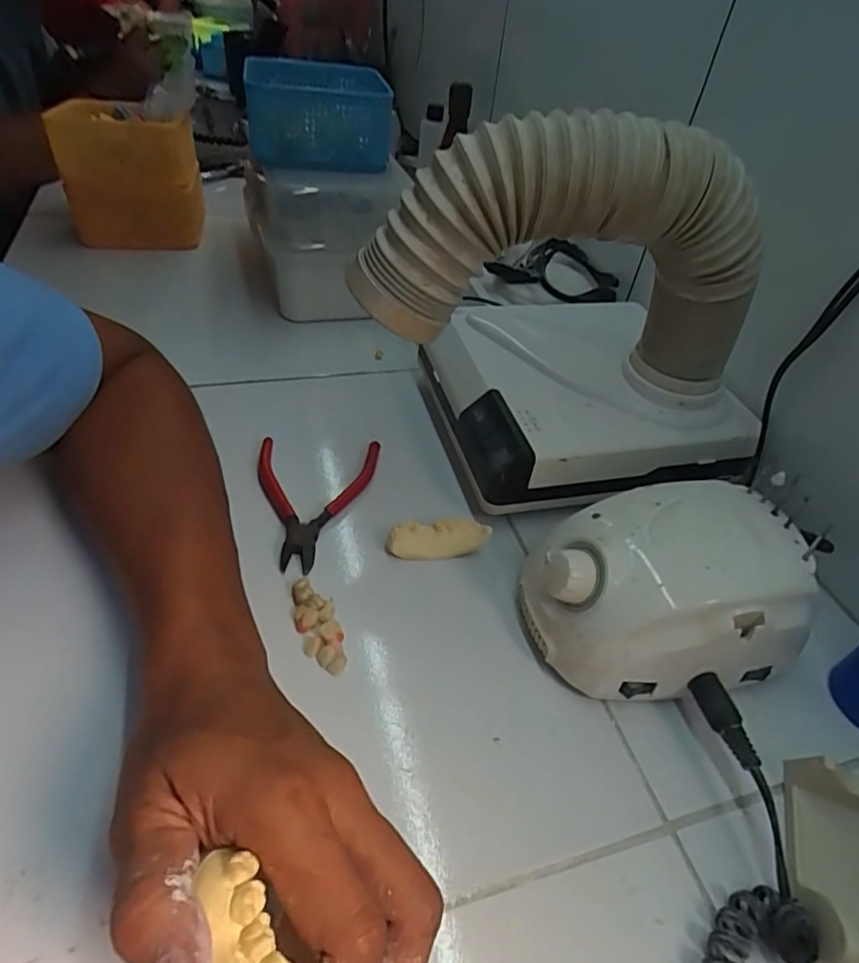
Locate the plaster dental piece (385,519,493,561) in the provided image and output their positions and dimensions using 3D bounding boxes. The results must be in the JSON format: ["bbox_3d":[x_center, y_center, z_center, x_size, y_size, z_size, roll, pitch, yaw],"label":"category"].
[{"bbox_3d":[0.005,0.038,0.378,0.064,0.019,0.018,-3,44,-10],"label":"plaster dental piece"}]

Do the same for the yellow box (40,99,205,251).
[{"bbox_3d":[-0.317,-0.323,0.619,0.121,0.123,0.081,5,44,-4],"label":"yellow box"}]

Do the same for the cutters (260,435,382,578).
[{"bbox_3d":[-0.077,0.011,0.409,0.088,0.014,0.119,-1,44,-9],"label":"cutters"}]

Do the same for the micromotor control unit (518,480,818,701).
[{"bbox_3d":[0.128,0.063,0.327,0.138,0.084,0.097,-3,44,-11],"label":"micromotor control unit"}]

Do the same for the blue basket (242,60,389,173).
[{"bbox_3d":[-0.103,-0.330,0.524,0.119,0.076,0.092,-5,45,-13],"label":"blue basket"}]

